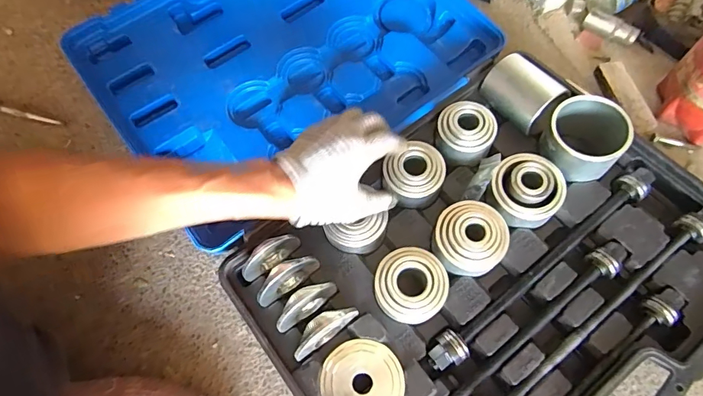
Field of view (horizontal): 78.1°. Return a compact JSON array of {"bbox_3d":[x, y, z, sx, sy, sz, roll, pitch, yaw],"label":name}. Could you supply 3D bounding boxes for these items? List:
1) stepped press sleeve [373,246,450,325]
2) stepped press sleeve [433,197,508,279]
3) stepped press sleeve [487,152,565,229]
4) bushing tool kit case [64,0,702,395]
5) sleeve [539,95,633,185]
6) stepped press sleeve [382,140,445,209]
[{"bbox_3d":[0.063,0.093,0.467,0.077,0.037,0.079,-16,66,-2],"label":"stepped press sleeve"},{"bbox_3d":[0.134,0.045,0.486,0.076,0.054,0.077,0,65,1],"label":"stepped press sleeve"},{"bbox_3d":[0.199,-0.010,0.500,0.081,0.044,0.081,-16,66,-2],"label":"stepped press sleeve"},{"bbox_3d":[0.041,-0.060,0.546,0.508,0.076,0.834,-35,69,-14],"label":"bushing tool kit case"},{"bbox_3d":[0.273,-0.071,0.510,0.083,0.060,0.084,0,65,1],"label":"sleeve"},{"bbox_3d":[0.077,-0.023,0.518,0.074,0.057,0.064,-27,70,-8],"label":"stepped press sleeve"}]

